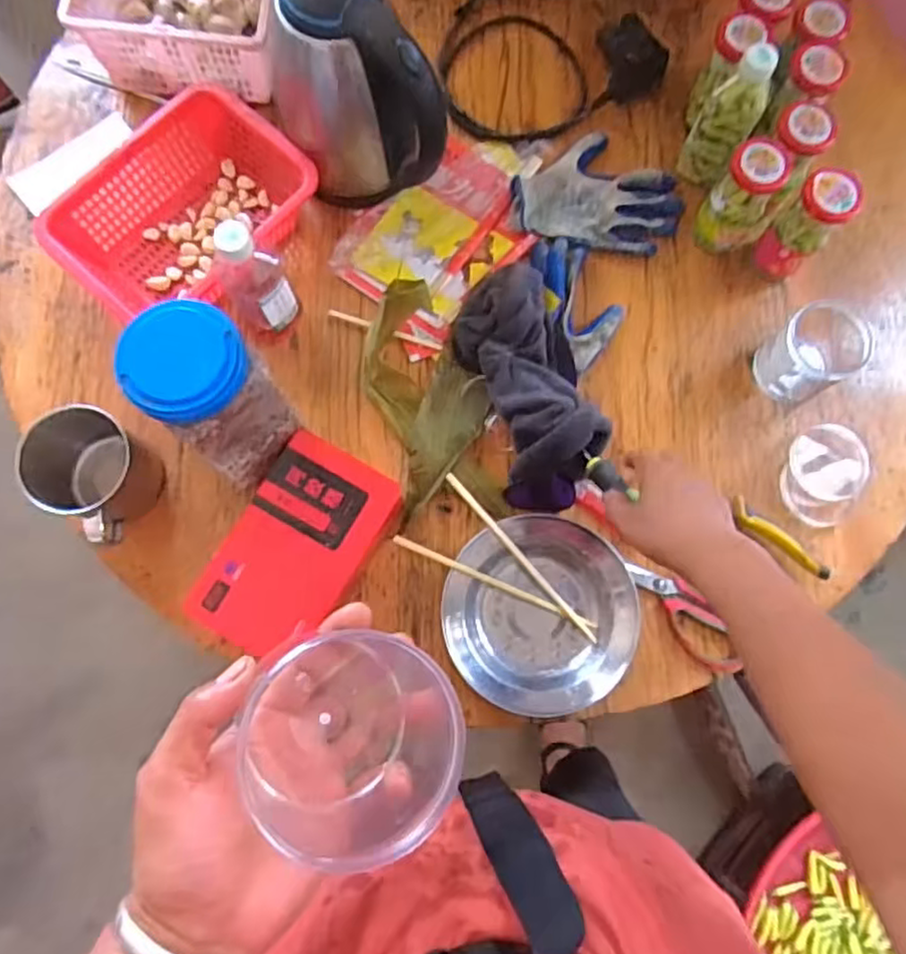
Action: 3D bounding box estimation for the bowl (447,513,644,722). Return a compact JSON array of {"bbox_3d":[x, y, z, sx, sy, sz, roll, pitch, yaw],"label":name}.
[{"bbox_3d":[0.088,0.133,0.682,0.182,0.054,0.186,0,77,-1],"label":"bowl"}]

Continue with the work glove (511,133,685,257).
[{"bbox_3d":[0.168,-0.328,0.773,0.186,0.027,0.131,14,77,2],"label":"work glove"}]

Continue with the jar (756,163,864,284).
[{"bbox_3d":[0.367,-0.261,0.711,0.053,0.127,0.053,0,77,-1],"label":"jar"}]

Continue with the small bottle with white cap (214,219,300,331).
[{"bbox_3d":[-0.191,-0.187,0.674,0.056,0.167,0.049,31,78,6],"label":"small bottle with white cap"}]

